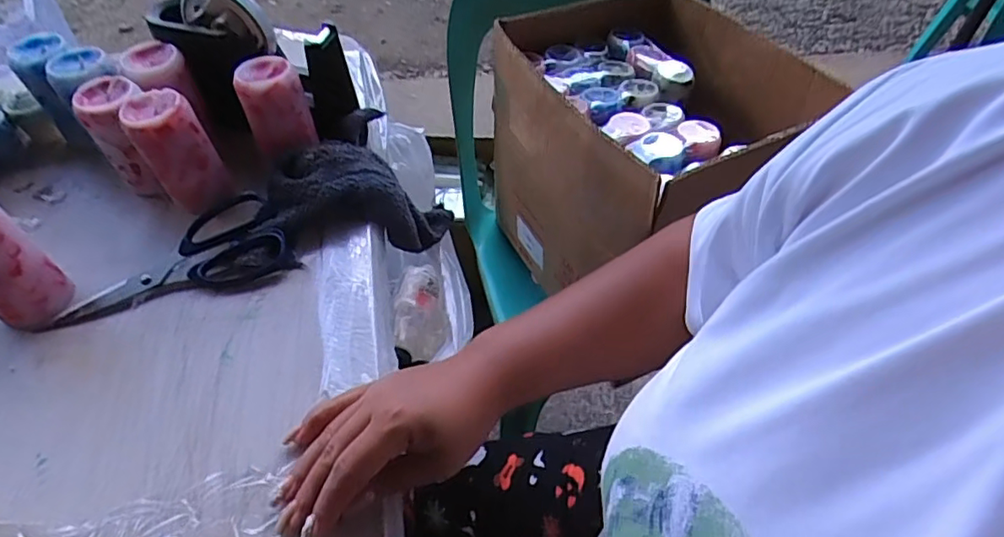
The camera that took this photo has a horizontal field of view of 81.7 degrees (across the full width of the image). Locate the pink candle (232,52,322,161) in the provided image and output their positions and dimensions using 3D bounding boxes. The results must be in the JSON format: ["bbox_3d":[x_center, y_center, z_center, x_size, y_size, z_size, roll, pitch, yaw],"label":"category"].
[{"bbox_3d":[-0.192,-0.137,0.492,0.050,0.064,0.051,-19,54,-16],"label":"pink candle"}]

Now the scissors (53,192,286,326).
[{"bbox_3d":[-0.252,0.002,0.451,0.163,0.019,0.071,-35,58,-25],"label":"scissors"}]

